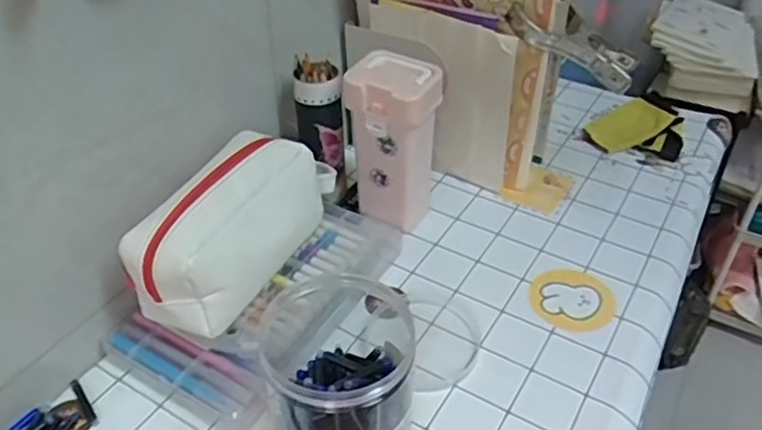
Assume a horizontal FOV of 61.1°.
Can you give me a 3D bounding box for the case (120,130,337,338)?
[{"bbox_3d":[-0.121,-0.004,0.554,0.096,0.085,0.214,13,42,14],"label":"case"}]

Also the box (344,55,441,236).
[{"bbox_3d":[0.012,-0.067,0.661,0.085,0.178,0.069,18,43,19],"label":"box"}]

